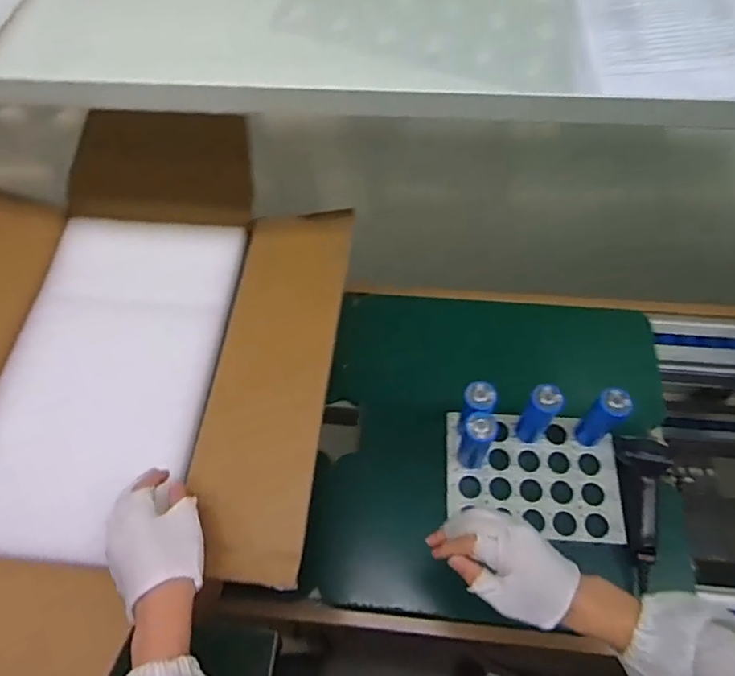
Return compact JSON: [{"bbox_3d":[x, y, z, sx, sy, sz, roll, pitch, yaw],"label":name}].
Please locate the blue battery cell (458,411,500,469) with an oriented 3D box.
[{"bbox_3d":[0.146,0.138,0.741,0.039,0.119,0.040,-1,61,2],"label":"blue battery cell"}]

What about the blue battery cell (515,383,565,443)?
[{"bbox_3d":[0.235,0.106,0.763,0.037,0.129,0.036,-1,61,2],"label":"blue battery cell"}]

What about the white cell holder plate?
[{"bbox_3d":[0.233,0.192,0.786,0.236,0.022,0.171,3,61,5],"label":"white cell holder plate"}]

